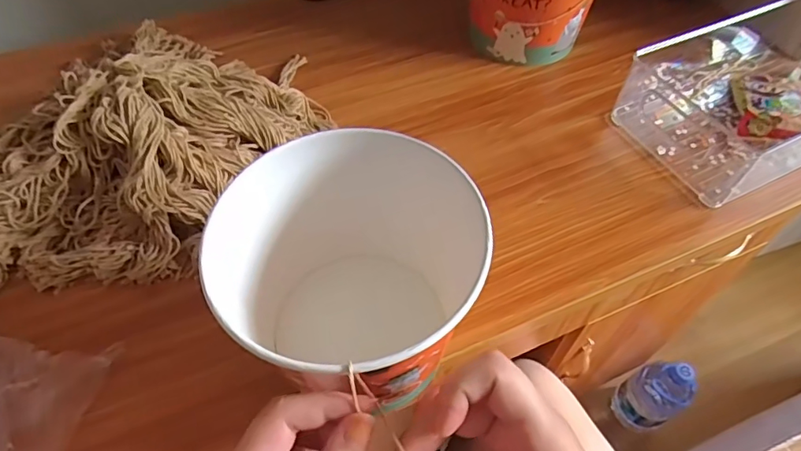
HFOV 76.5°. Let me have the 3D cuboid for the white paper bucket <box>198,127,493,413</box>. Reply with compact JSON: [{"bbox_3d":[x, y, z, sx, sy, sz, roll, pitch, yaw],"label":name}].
[{"bbox_3d":[-0.028,0.045,0.356,0.158,0.155,0.155,0,54,0],"label":"white paper bucket"}]

